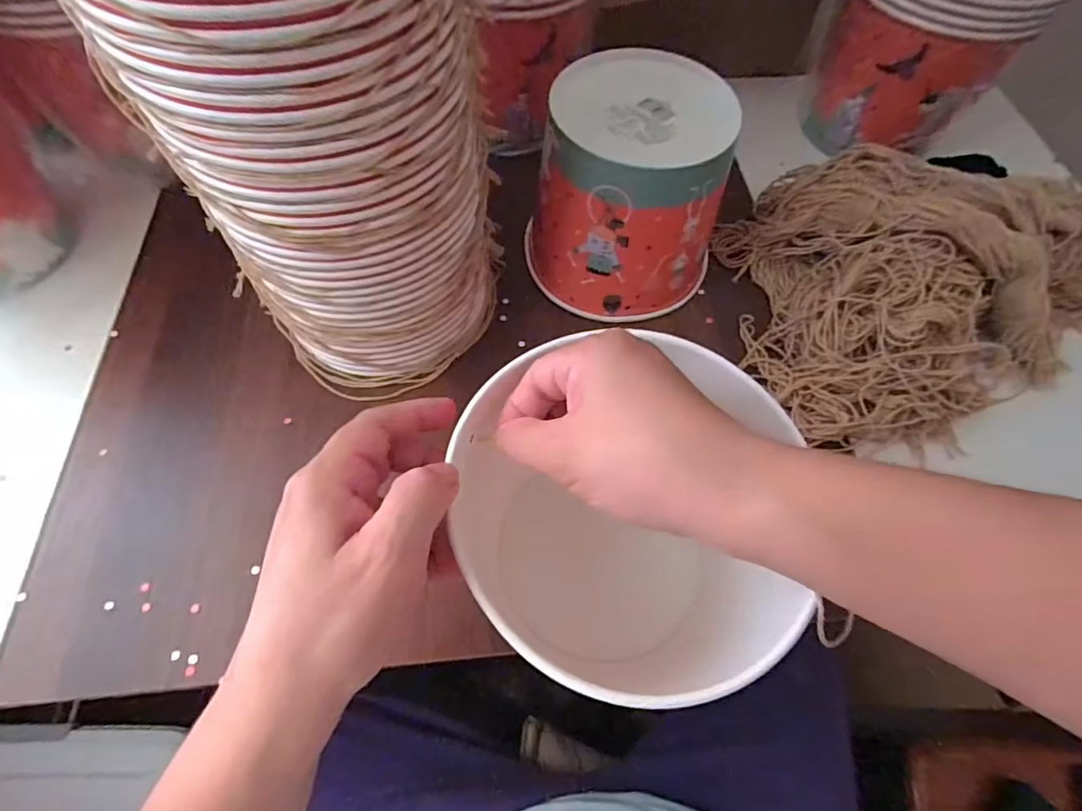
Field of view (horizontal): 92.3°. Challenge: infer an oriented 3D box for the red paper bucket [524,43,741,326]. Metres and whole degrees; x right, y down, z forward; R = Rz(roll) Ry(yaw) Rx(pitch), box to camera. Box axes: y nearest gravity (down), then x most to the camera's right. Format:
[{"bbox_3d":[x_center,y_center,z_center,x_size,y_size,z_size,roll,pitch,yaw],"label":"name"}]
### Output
[{"bbox_3d":[0.066,-0.161,0.394,0.147,0.125,0.130,8,63,2],"label":"red paper bucket"}]

